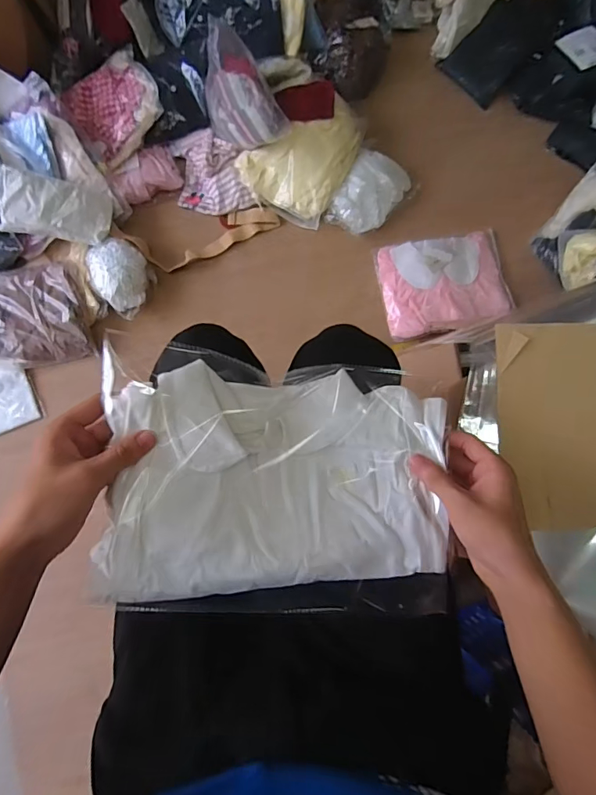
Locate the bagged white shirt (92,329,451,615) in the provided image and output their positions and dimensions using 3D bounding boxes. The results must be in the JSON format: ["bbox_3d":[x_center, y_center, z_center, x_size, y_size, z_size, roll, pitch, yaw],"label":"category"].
[{"bbox_3d":[-0.010,0.073,0.383,0.297,0.070,0.219,3,81,-2],"label":"bagged white shirt"}]

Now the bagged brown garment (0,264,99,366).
[{"bbox_3d":[-0.628,-0.194,1.013,0.282,0.055,0.227,-8,81,-4],"label":"bagged brown garment"}]

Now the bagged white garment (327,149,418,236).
[{"bbox_3d":[0.196,-0.519,1.127,0.160,0.053,0.233,29,81,2],"label":"bagged white garment"}]

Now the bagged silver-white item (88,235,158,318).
[{"bbox_3d":[-0.415,-0.280,1.044,0.133,0.071,0.178,-13,81,-4],"label":"bagged silver-white item"}]

